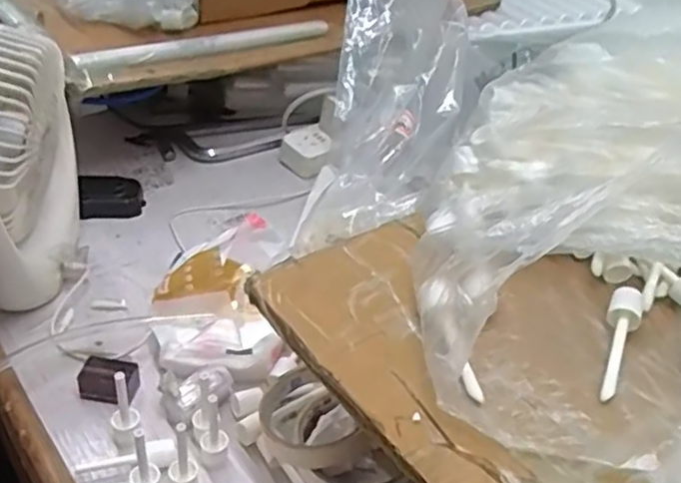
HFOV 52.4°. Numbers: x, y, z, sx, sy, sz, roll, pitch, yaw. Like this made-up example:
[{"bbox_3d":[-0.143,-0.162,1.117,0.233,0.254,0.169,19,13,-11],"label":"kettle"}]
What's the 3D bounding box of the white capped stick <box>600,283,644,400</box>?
[{"bbox_3d":[0.158,0.056,0.392,0.019,0.014,0.082,19,40,17],"label":"white capped stick"}]

